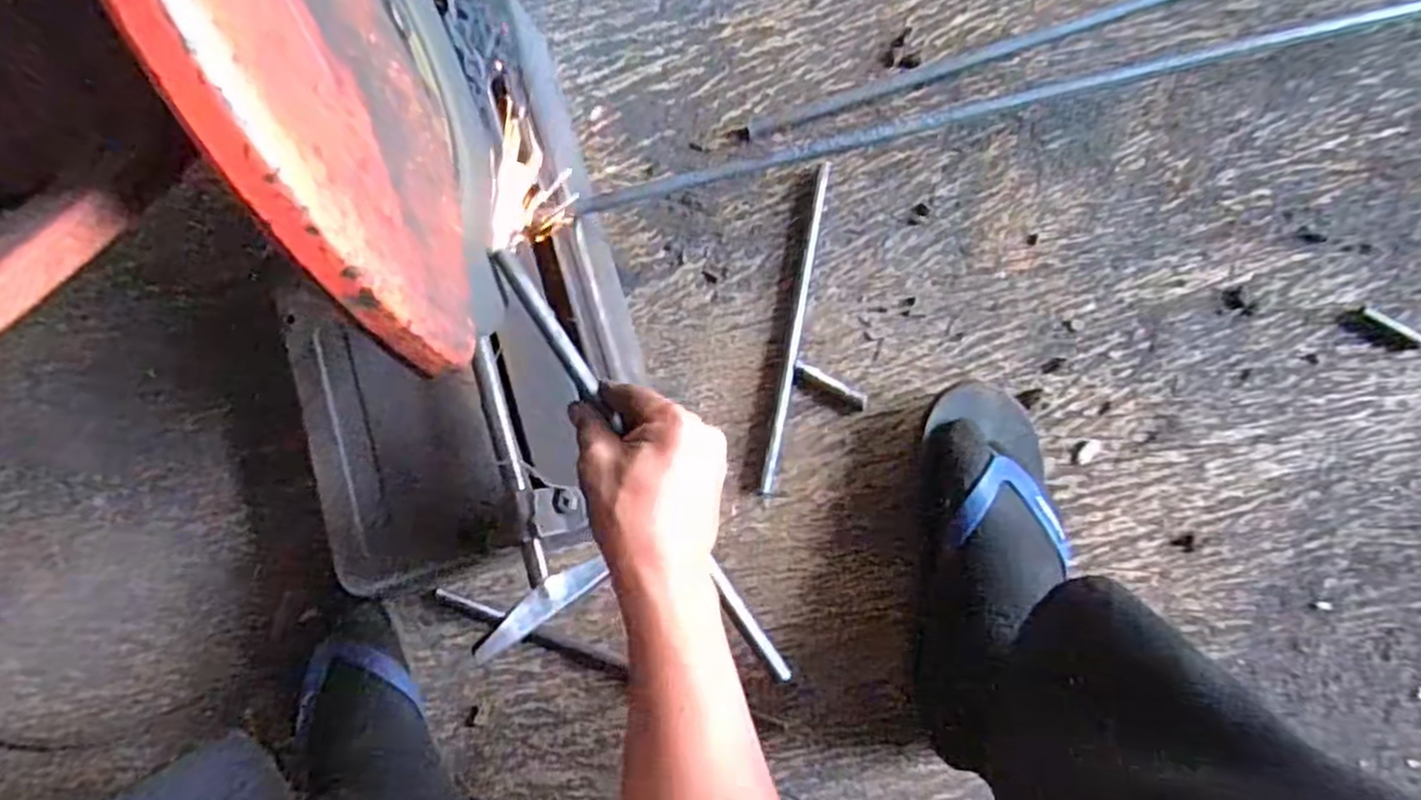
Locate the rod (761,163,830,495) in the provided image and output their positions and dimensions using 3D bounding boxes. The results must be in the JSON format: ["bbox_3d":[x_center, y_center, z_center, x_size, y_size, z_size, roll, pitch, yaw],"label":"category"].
[{"bbox_3d":[0.070,-0.060,0.621,0.011,0.014,0.271,10,86,8],"label":"rod"}]

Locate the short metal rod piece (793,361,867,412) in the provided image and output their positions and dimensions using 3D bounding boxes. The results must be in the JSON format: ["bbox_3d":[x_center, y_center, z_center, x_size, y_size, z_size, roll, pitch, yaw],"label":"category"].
[{"bbox_3d":[0.095,-0.009,0.613,0.063,0.006,0.018,29,88,9],"label":"short metal rod piece"}]

